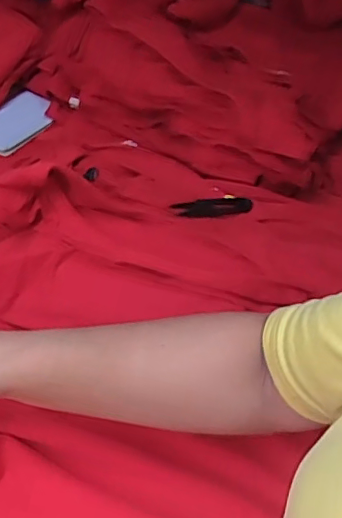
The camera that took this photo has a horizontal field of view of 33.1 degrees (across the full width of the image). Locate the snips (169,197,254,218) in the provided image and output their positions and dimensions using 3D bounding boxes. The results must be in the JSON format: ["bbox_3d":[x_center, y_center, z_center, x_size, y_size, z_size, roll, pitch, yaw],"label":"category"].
[{"bbox_3d":[0.047,-0.055,0.609,0.097,0.004,0.027,-9,46,-31],"label":"snips"}]

